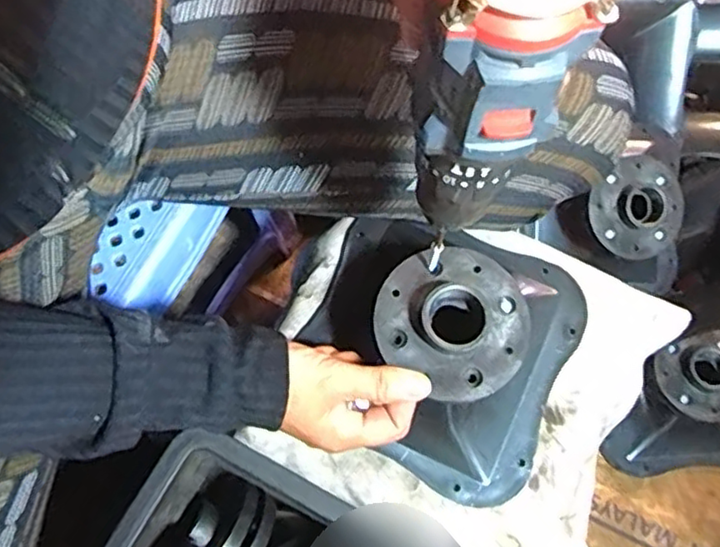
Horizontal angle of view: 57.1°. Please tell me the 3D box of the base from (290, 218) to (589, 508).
[{"bbox_3d":[0.063,0.041,0.437,0.167,0.095,0.176,26,73,8],"label":"base"}]

